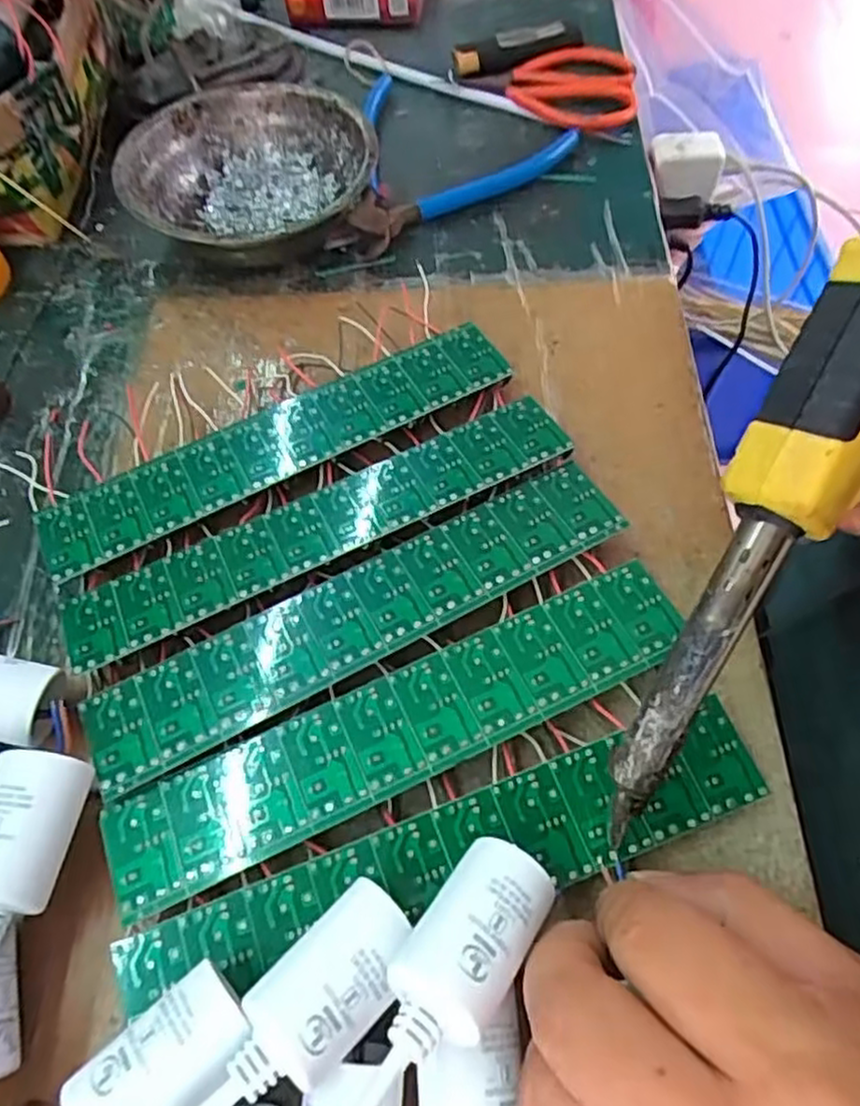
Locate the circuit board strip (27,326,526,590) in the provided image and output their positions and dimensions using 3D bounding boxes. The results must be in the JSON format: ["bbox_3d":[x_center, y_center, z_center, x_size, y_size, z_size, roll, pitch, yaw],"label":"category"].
[{"bbox_3d":[-0.062,-0.044,0.307,0.199,0.019,0.038,-27,64,-11],"label":"circuit board strip"}]

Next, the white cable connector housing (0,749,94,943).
[{"bbox_3d":[-0.122,0.087,0.217,0.026,0.023,0.052,3,62,5],"label":"white cable connector housing"}]

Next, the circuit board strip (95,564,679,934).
[{"bbox_3d":[-0.008,0.057,0.242,0.198,0.004,0.039,-24,63,-10],"label":"circuit board strip"}]

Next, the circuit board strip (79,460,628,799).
[{"bbox_3d":[-0.024,0.019,0.261,0.200,0.004,0.039,-27,64,-11],"label":"circuit board strip"}]

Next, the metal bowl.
[{"bbox_3d":[-0.091,-0.190,0.375,0.123,0.040,0.120,-1,62,2],"label":"metal bowl"}]

